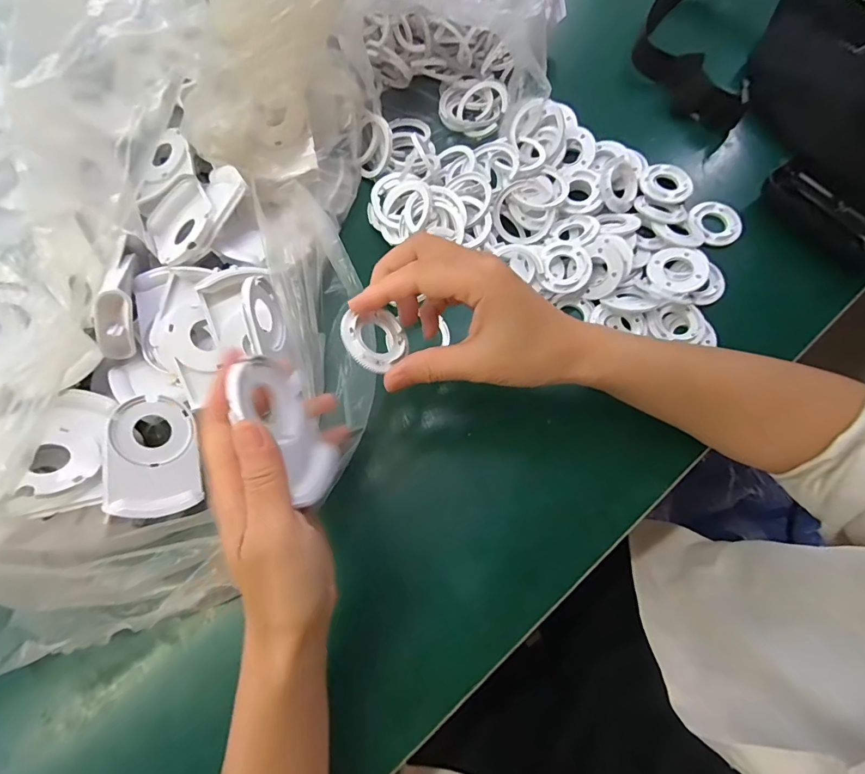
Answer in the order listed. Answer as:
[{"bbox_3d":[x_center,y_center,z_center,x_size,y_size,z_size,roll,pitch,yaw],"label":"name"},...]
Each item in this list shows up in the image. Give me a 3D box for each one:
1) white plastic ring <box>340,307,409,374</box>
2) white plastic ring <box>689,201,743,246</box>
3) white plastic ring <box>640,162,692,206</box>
[{"bbox_3d":[-0.034,-0.030,0.260,0.038,0.007,0.041,16,61,-32],"label":"white plastic ring"},{"bbox_3d":[0.251,-0.145,0.387,0.041,0.008,0.043,-1,71,2],"label":"white plastic ring"},{"bbox_3d":[0.207,-0.180,0.387,0.043,0.006,0.040,-1,71,2],"label":"white plastic ring"}]

